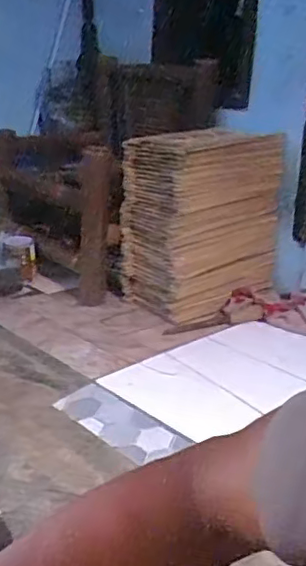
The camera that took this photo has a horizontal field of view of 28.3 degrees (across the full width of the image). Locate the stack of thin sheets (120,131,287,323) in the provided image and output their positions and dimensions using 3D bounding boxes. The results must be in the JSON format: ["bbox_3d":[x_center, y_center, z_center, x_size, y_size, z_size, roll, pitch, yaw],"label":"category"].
[{"bbox_3d":[0.155,-0.185,1.894,0.478,0.534,0.269,-12,24,-38],"label":"stack of thin sheets"}]

